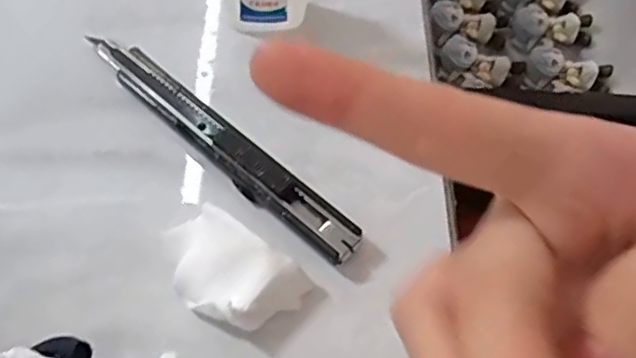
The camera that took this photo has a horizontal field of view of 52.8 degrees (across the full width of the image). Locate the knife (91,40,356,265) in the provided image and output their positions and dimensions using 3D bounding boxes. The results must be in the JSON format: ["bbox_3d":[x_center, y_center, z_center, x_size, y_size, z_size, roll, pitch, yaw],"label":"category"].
[{"bbox_3d":[-0.039,-0.014,0.241,0.135,0.010,0.017,40,65,19],"label":"knife"}]

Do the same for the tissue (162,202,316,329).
[{"bbox_3d":[-0.030,0.030,0.212,0.049,0.014,0.030,35,63,17],"label":"tissue"}]

